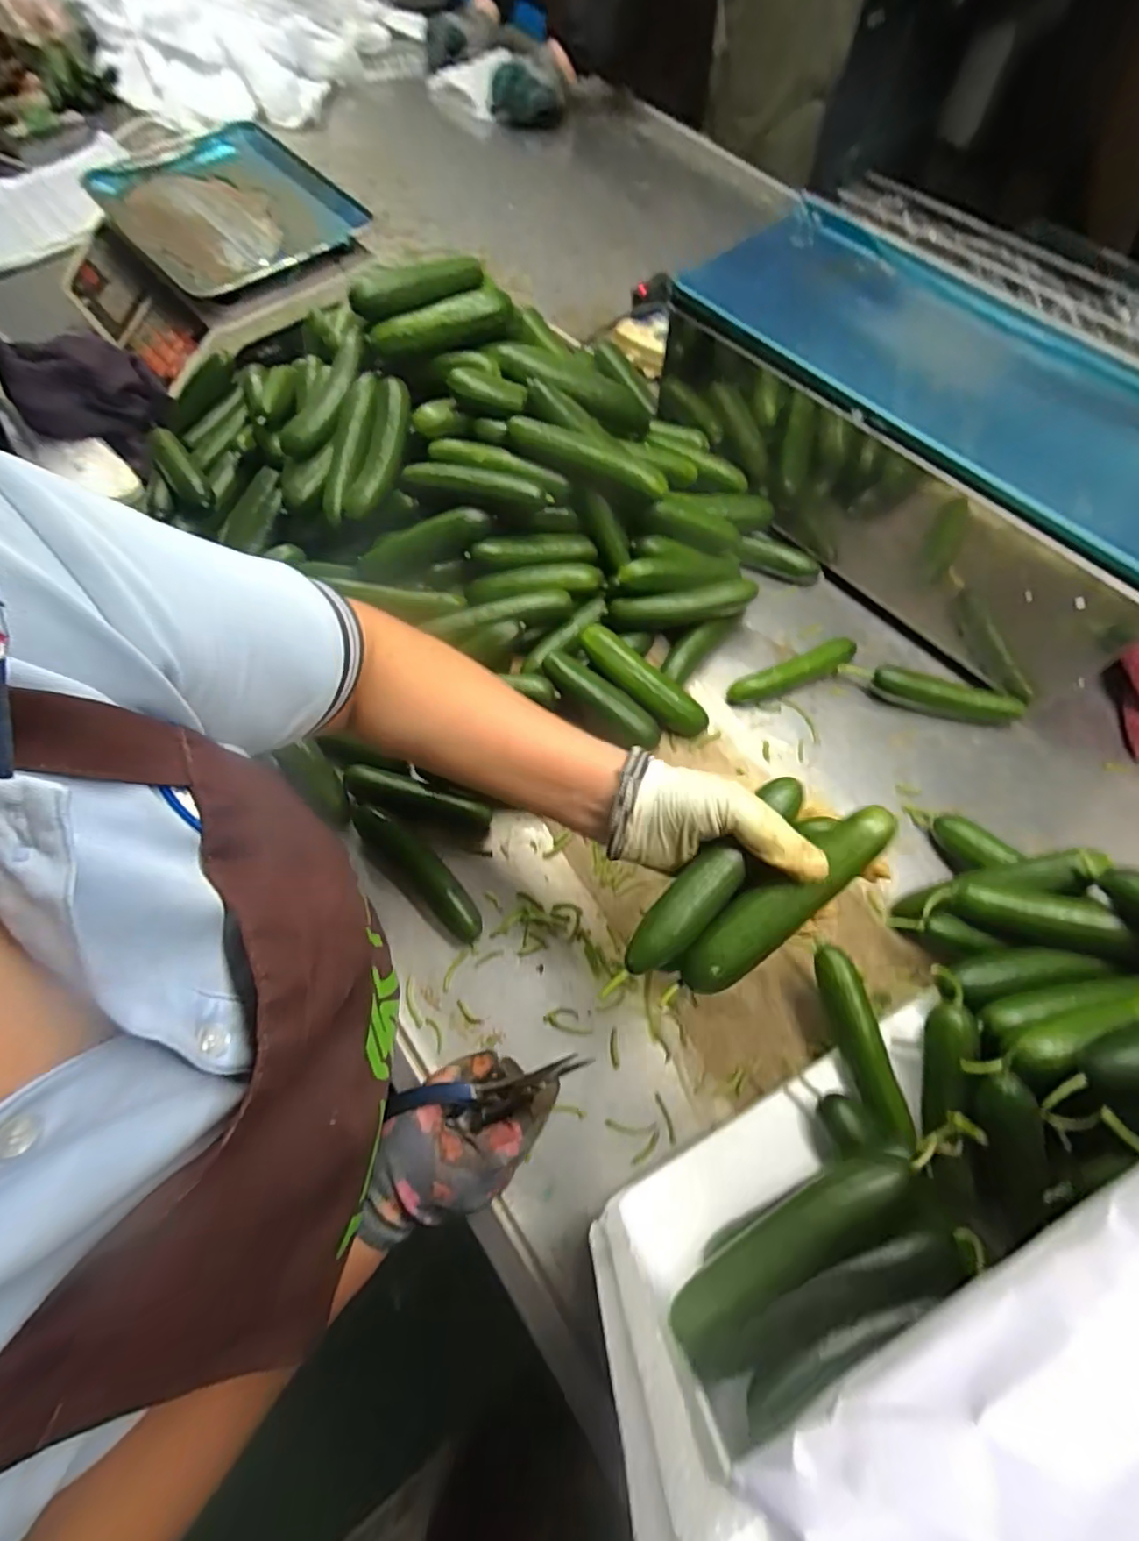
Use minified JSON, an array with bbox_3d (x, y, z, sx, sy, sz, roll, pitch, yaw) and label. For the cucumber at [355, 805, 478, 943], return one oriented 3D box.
[{"bbox_3d":[-0.122,0.079,0.478,0.145,0.038,0.033,42,73,17],"label":"cucumber"}]

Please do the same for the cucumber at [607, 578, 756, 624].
[{"bbox_3d":[0.106,-0.155,0.548,0.132,0.026,0.024,-6,66,-2],"label":"cucumber"}]

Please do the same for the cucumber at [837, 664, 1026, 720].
[{"bbox_3d":[0.336,-0.074,0.550,0.163,0.028,0.026,17,68,8],"label":"cucumber"}]

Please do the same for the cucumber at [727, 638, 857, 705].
[{"bbox_3d":[0.212,-0.091,0.556,0.129,0.024,0.026,-23,68,-9],"label":"cucumber"}]

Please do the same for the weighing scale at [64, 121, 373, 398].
[{"bbox_3d":[-0.429,-0.621,0.722,0.319,0.083,0.332,-37,71,-14],"label":"weighing scale"}]

